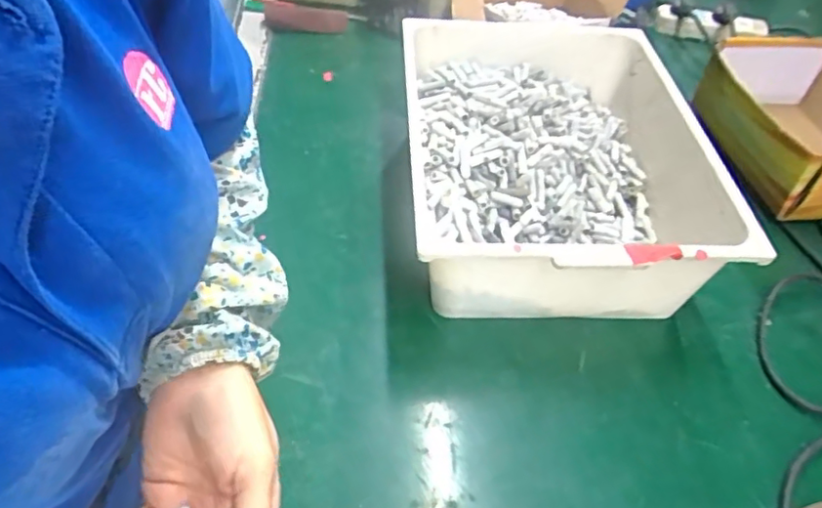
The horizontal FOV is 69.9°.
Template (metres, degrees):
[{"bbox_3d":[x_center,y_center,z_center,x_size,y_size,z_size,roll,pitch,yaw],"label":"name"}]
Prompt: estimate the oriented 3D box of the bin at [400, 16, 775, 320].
[{"bbox_3d":[0.139,-0.119,0.636,0.279,0.123,0.442,0,48,-3],"label":"bin"}]

